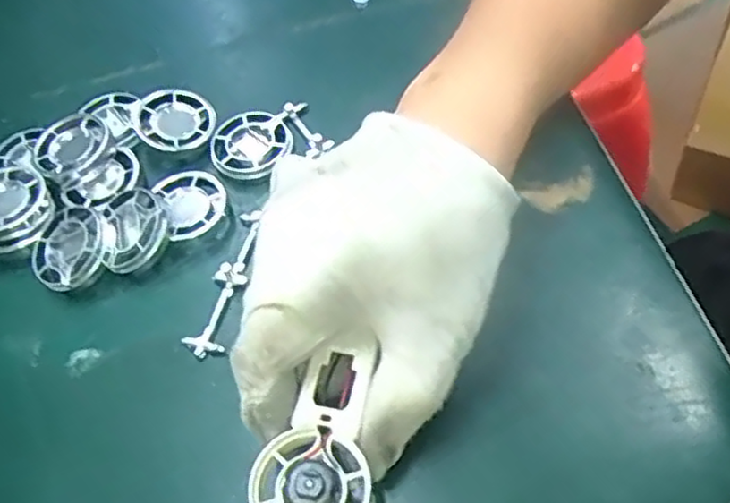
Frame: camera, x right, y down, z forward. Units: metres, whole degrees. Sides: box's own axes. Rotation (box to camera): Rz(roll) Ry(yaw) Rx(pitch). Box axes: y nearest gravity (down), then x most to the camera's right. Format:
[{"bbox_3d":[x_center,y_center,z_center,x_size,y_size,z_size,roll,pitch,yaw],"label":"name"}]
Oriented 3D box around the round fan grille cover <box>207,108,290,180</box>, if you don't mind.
[{"bbox_3d":[-0.056,-0.053,0.344,0.038,0.006,0.038,-4,57,6],"label":"round fan grille cover"}]

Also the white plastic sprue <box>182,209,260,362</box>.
[{"bbox_3d":[-0.059,0.012,0.308,0.016,0.008,0.071,8,59,13],"label":"white plastic sprue"}]

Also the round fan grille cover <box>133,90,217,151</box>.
[{"bbox_3d":[-0.095,-0.067,0.353,0.039,0.012,0.039,-28,58,-10],"label":"round fan grille cover"}]

